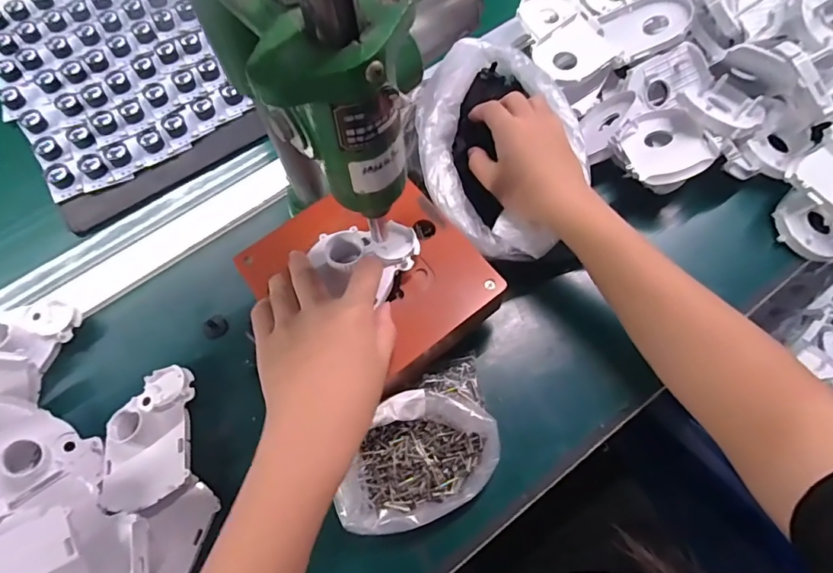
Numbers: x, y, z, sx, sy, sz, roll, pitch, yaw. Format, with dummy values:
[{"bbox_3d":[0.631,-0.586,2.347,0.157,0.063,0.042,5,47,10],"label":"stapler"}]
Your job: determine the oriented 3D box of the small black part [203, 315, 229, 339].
[{"bbox_3d":[-0.178,0.035,0.432,0.021,0.005,0.023,-1,67,2],"label":"small black part"}]

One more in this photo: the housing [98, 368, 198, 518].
[{"bbox_3d":[-0.208,0.114,0.374,0.067,0.023,0.102,-8,67,-1],"label":"housing"}]

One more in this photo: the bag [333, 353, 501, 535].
[{"bbox_3d":[0.006,0.121,0.357,0.138,0.032,0.083,-35,70,-12],"label":"bag"}]

